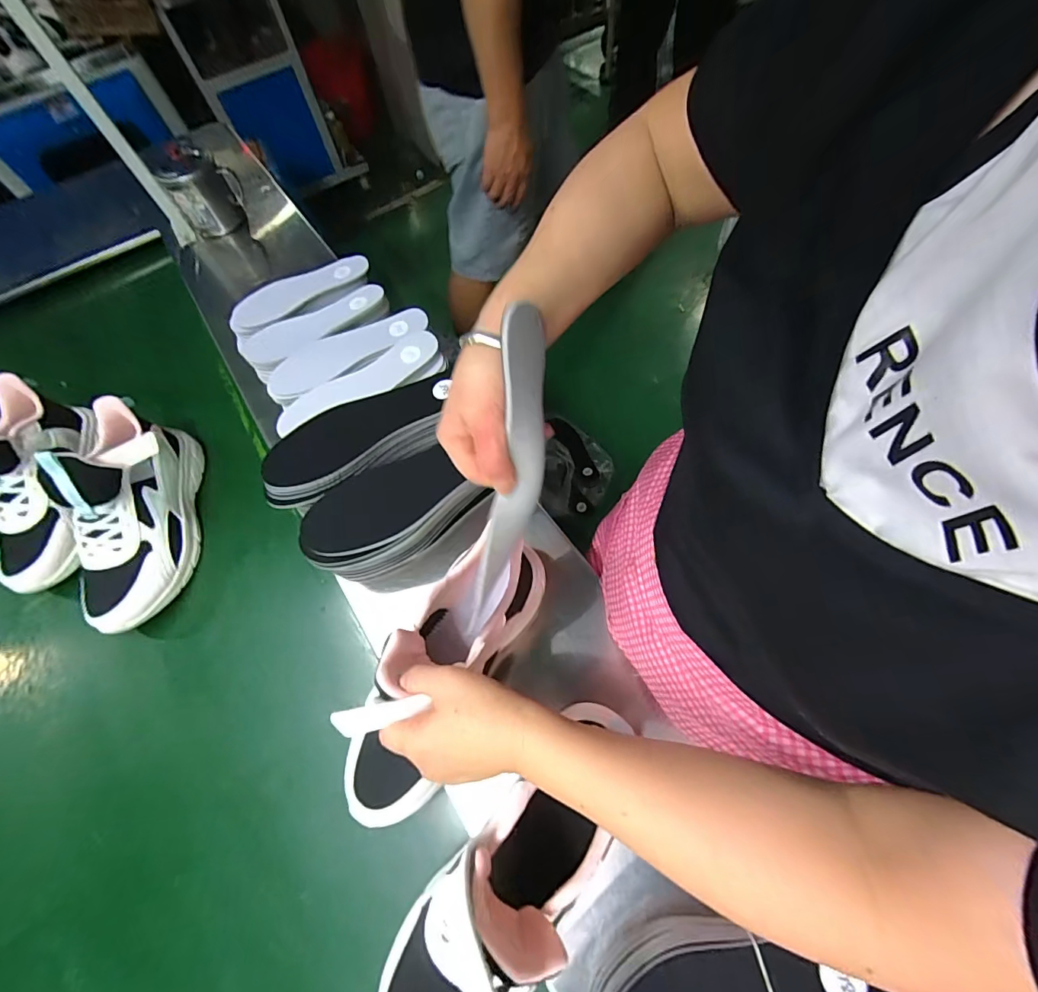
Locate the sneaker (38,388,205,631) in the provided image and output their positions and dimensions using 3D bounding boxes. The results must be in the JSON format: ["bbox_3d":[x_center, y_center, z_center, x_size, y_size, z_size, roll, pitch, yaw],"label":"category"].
[{"bbox_3d":[-0.458,0.013,0.522,0.096,0.137,0.263,-9,64,-1],"label":"sneaker"}]

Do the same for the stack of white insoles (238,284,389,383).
[{"bbox_3d":[-0.291,-0.242,0.643,0.212,0.032,0.080,-28,66,-10],"label":"stack of white insoles"}]

